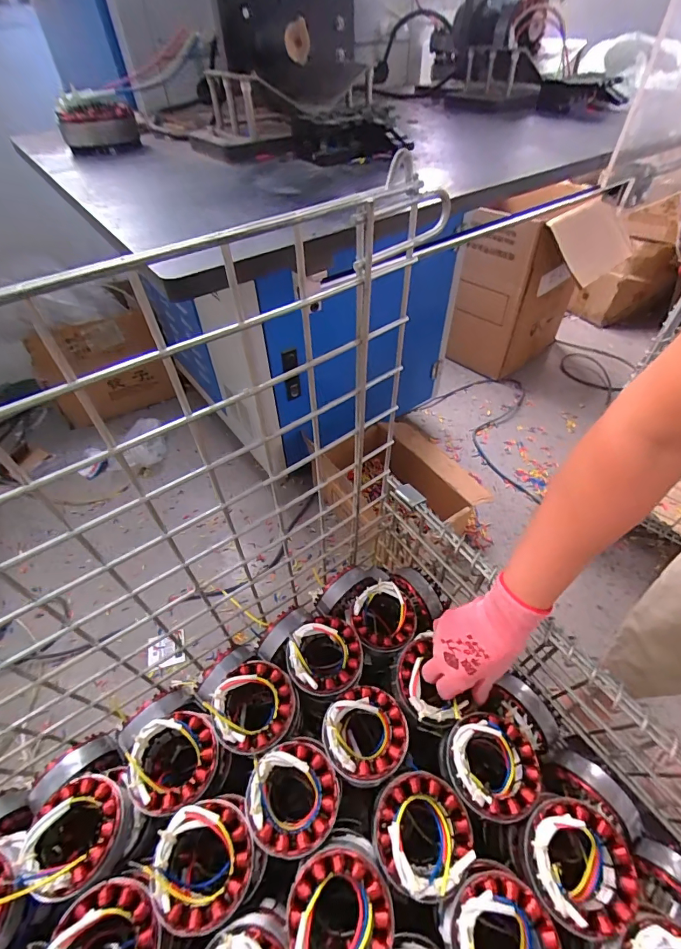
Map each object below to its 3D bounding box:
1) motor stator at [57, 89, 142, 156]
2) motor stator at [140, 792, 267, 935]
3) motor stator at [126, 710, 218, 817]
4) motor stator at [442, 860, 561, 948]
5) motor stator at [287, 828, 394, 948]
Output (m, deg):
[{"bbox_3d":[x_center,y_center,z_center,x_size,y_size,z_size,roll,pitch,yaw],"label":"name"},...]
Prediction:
[{"bbox_3d":[-0.298,-0.433,0.510,0.086,0.053,0.086,-19,49,-16],"label":"motor stator"},{"bbox_3d":[-0.122,0.361,0.387,0.086,0.080,0.087,-23,52,-17],"label":"motor stator"},{"bbox_3d":[-0.168,0.296,0.429,0.080,0.052,0.085,-12,49,-8],"label":"motor stator"},{"bbox_3d":[0.130,0.381,0.338,0.087,0.060,0.091,-10,49,-6],"label":"motor stator"},{"bbox_3d":[-0.002,0.369,0.353,0.085,0.046,0.092,-1,49,1],"label":"motor stator"}]

